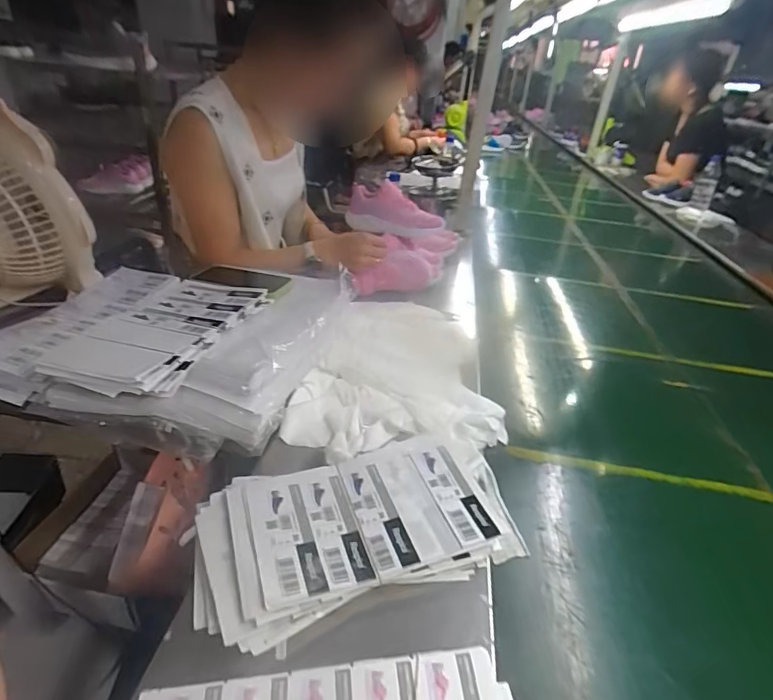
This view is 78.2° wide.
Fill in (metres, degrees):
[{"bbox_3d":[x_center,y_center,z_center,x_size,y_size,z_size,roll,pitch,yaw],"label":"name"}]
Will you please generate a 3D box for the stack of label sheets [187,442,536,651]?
[{"bbox_3d":[-0.019,0.177,0.492,0.337,0.050,0.174,-9,34,-23],"label":"stack of label sheets"}]

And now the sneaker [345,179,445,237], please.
[{"bbox_3d":[0.019,-0.303,1.042,0.209,0.088,0.067,16,32,15],"label":"sneaker"}]

